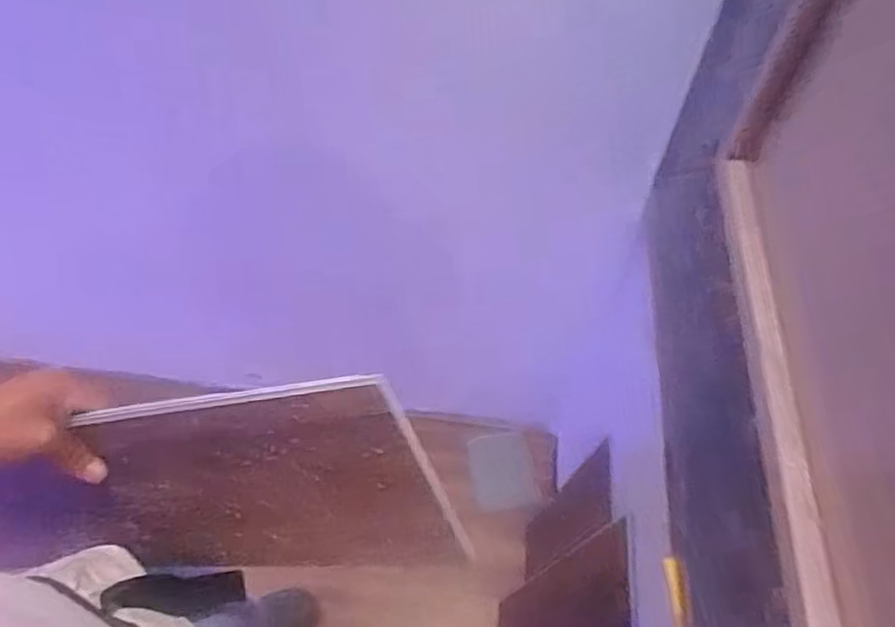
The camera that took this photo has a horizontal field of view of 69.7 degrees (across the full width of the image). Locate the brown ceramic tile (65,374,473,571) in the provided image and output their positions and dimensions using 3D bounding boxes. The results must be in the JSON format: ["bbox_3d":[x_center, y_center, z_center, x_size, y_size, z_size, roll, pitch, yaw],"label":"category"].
[{"bbox_3d":[-0.162,0.140,0.507,0.328,0.182,0.011,-10,30,22],"label":"brown ceramic tile"}]

